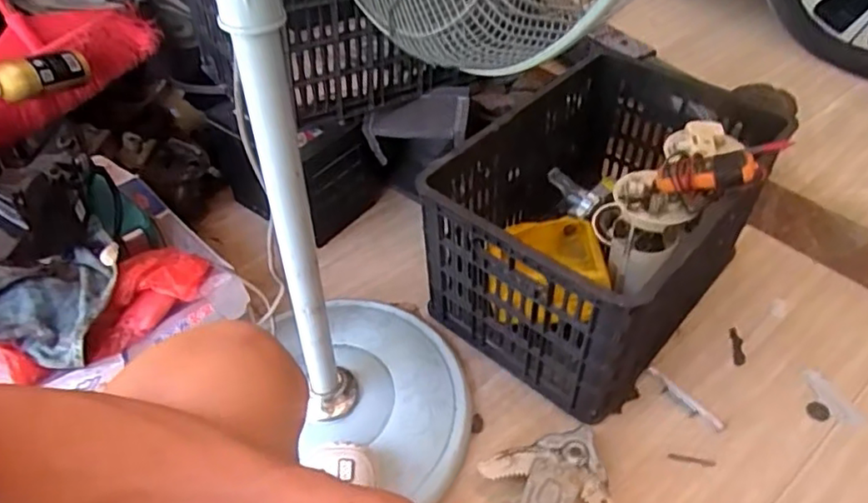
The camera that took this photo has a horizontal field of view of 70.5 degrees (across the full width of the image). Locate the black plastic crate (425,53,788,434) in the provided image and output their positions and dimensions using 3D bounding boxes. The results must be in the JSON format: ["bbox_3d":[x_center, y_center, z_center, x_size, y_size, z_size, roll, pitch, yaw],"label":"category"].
[{"bbox_3d":[0.269,-0.063,1.000,0.374,0.299,0.539,30,54,30],"label":"black plastic crate"}]

